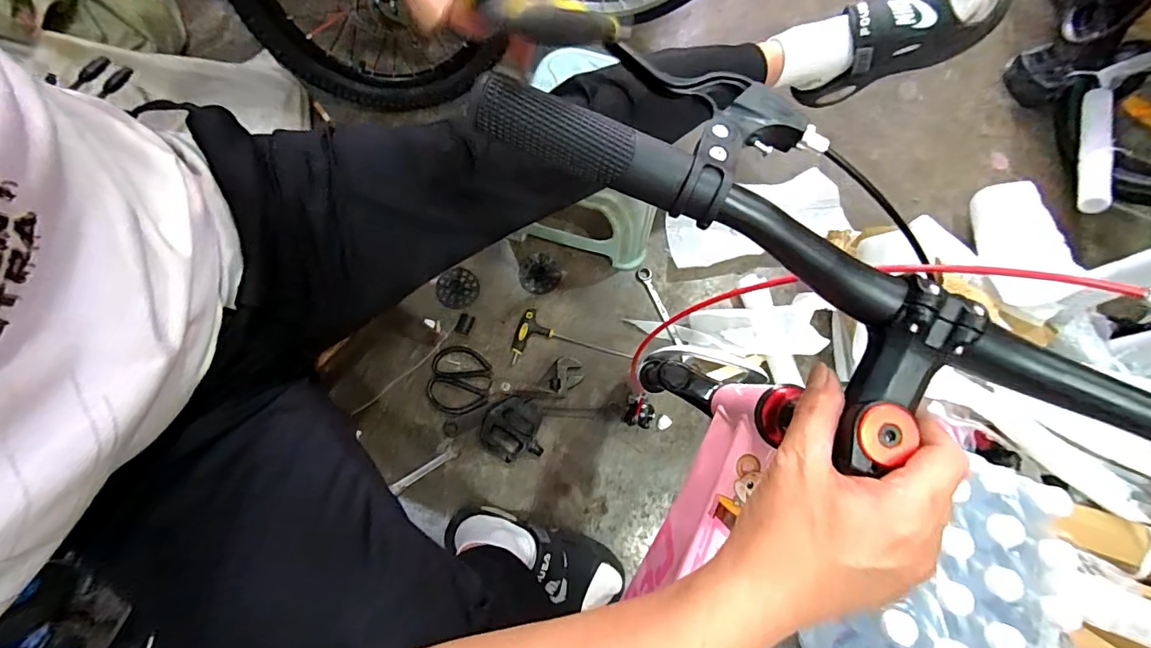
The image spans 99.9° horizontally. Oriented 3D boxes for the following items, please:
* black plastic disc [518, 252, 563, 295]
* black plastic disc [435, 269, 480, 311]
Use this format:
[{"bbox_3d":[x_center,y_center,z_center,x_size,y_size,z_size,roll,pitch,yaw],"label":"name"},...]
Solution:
[{"bbox_3d":[-0.064,-0.090,0.873,0.075,0.008,0.073,0,75,-1],"label":"black plastic disc"},{"bbox_3d":[-0.210,-0.063,0.866,0.076,0.005,0.075,0,75,-1],"label":"black plastic disc"}]

